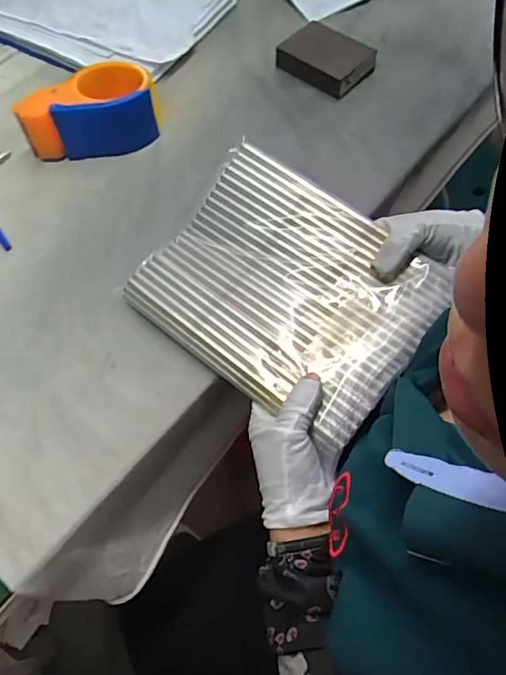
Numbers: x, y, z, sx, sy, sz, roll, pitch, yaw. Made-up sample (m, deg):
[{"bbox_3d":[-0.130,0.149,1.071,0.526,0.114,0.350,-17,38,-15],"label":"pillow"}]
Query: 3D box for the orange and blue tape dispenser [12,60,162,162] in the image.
[{"bbox_3d":[-0.165,-0.232,0.525,0.139,0.053,0.079,-33,64,-14],"label":"orange and blue tape dispenser"}]

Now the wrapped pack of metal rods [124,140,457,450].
[{"bbox_3d":[0.027,-0.045,0.413,0.226,0.035,0.174,33,69,16],"label":"wrapped pack of metal rods"}]

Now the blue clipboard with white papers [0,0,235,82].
[{"bbox_3d":[-0.206,-0.461,0.675,0.329,0.011,0.262,21,65,14],"label":"blue clipboard with white papers"}]

